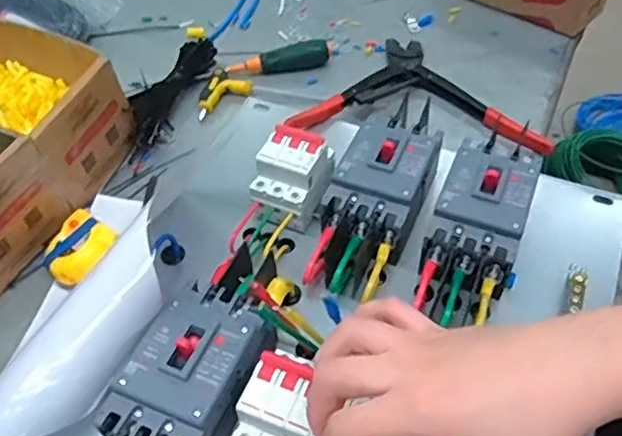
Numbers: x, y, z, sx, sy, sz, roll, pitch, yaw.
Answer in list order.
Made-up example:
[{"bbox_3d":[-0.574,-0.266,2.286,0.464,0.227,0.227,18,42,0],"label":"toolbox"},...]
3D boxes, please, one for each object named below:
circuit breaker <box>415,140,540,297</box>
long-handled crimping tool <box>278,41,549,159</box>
[{"bbox_3d":[0.152,-0.005,0.550,0.078,0.066,0.133,19,51,19],"label":"circuit breaker"},{"bbox_3d":[0.121,-0.162,0.747,0.288,0.035,0.219,1,47,5],"label":"long-handled crimping tool"}]

